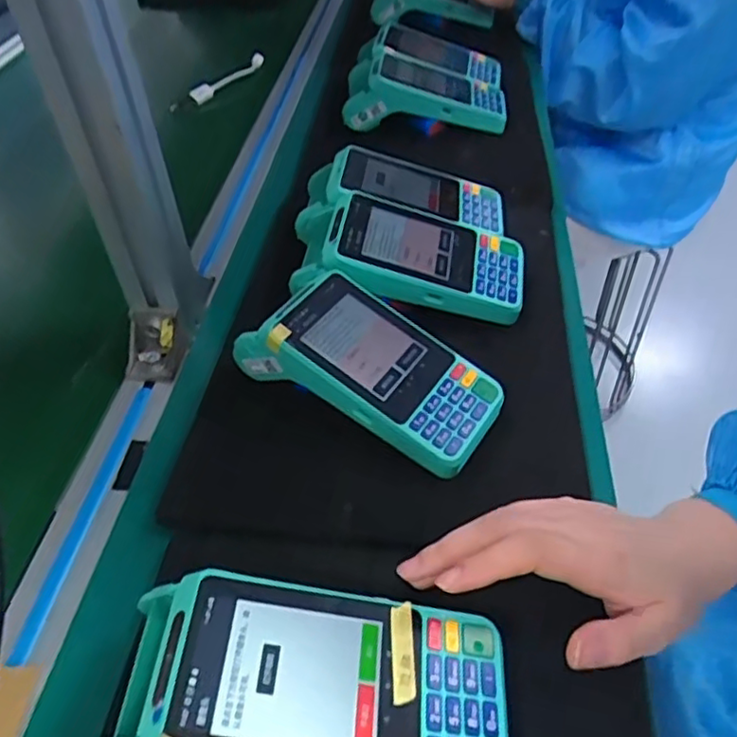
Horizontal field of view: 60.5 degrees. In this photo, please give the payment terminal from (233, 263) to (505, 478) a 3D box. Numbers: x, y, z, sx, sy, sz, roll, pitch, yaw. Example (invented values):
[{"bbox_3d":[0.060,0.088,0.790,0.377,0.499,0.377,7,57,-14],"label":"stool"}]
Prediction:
[{"bbox_3d":[0.001,-0.004,0.407,0.166,0.057,0.083,27,54,27],"label":"payment terminal"}]

